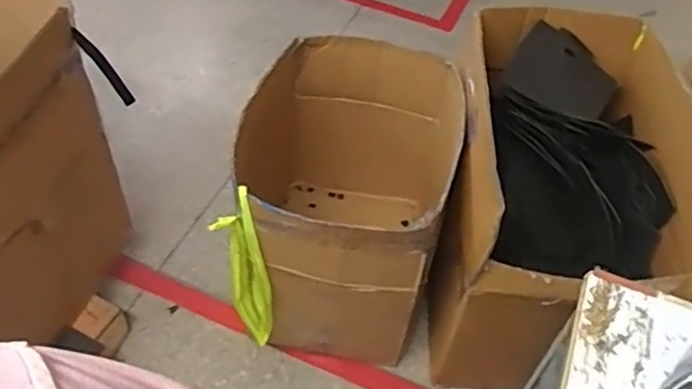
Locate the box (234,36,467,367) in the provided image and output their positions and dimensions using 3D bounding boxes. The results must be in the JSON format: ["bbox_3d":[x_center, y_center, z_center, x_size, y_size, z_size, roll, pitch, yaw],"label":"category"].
[{"bbox_3d":[0.001,0.019,1.382,0.502,0.496,0.549,2,49,-2],"label":"box"}]

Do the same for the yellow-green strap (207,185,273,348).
[{"bbox_3d":[-0.192,0.160,1.174,0.074,0.372,0.088,-24,55,-23],"label":"yellow-green strap"}]

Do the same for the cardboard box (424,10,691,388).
[{"bbox_3d":[0.430,0.011,1.341,0.477,0.522,0.613,6,49,0],"label":"cardboard box"}]

